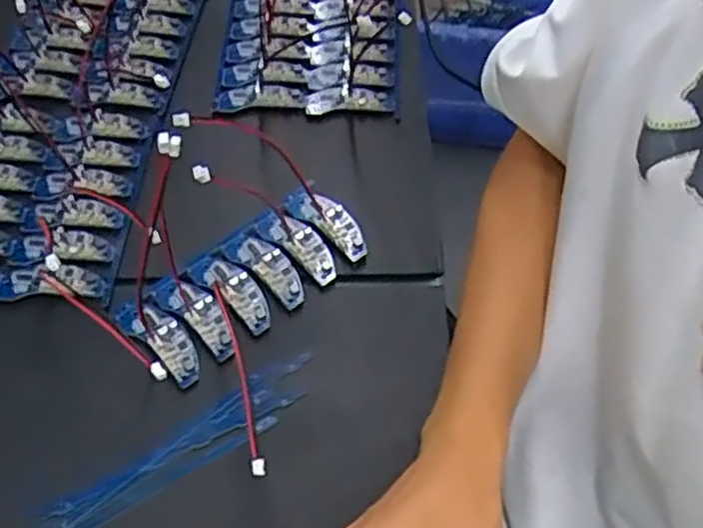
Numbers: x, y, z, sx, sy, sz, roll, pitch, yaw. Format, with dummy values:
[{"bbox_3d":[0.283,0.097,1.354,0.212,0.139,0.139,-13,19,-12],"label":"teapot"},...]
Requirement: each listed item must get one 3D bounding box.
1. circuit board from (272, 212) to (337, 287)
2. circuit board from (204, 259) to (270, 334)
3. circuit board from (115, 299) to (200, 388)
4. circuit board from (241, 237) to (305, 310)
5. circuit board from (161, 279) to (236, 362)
[{"bbox_3d":[-0.031,-0.013,0.474,0.021,0.008,0.059,-38,66,-22],"label":"circuit board"},{"bbox_3d":[-0.070,0.017,0.454,0.022,0.008,0.057,-38,66,-22],"label":"circuit board"},{"bbox_3d":[-0.114,0.043,0.438,0.068,0.009,0.026,37,64,20],"label":"circuit board"},{"bbox_3d":[-0.050,0.003,0.466,0.021,0.006,0.057,-35,65,-21],"label":"circuit board"},{"bbox_3d":[-0.092,0.030,0.446,0.022,0.010,0.062,-38,66,-22],"label":"circuit board"}]

